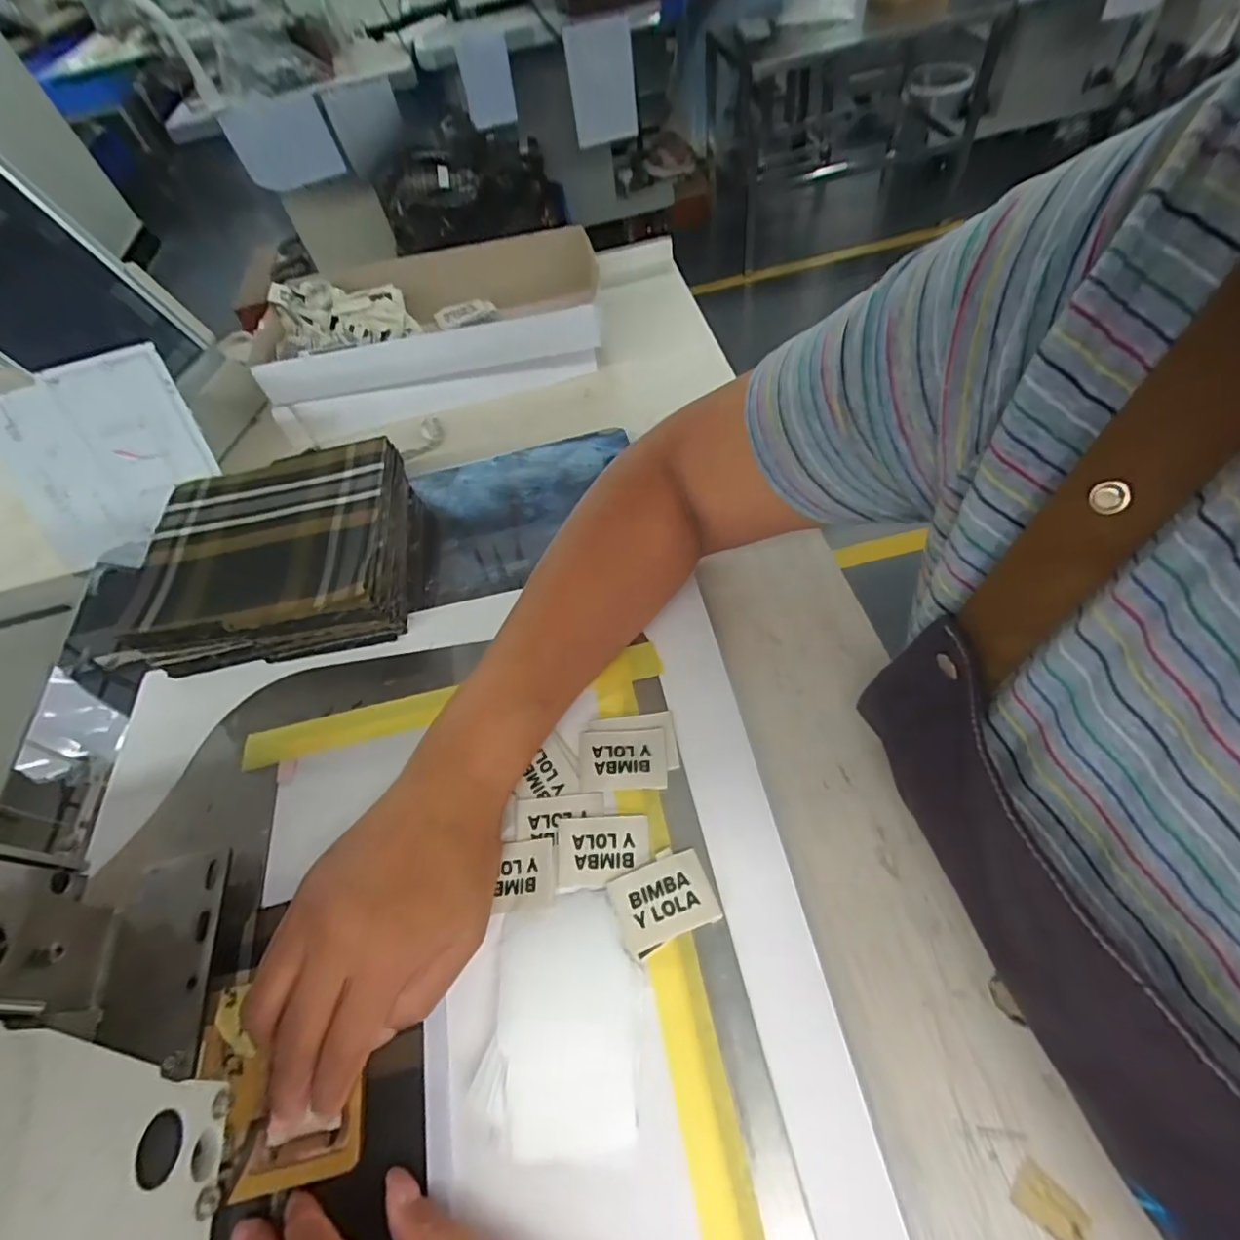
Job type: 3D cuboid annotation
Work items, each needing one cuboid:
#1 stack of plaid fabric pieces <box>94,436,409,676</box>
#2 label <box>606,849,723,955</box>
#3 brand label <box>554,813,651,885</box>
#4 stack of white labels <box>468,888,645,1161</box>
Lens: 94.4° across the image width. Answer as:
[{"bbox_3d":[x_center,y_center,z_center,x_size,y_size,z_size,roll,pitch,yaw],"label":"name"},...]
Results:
[{"bbox_3d":[-0.245,-0.050,0.415,0.173,0.057,0.154,-8,56,-1],"label":"stack of plaid fabric pieces"},{"bbox_3d":[0.021,0.137,0.283,0.046,0.007,0.036,-18,57,-8],"label":"label"},{"bbox_3d":[-0.009,0.120,0.301,0.048,0.004,0.035,-3,60,5],"label":"brand label"},{"bbox_3d":[-0.026,0.181,0.265,0.069,0.010,0.099,2,57,5],"label":"stack of white labels"}]

